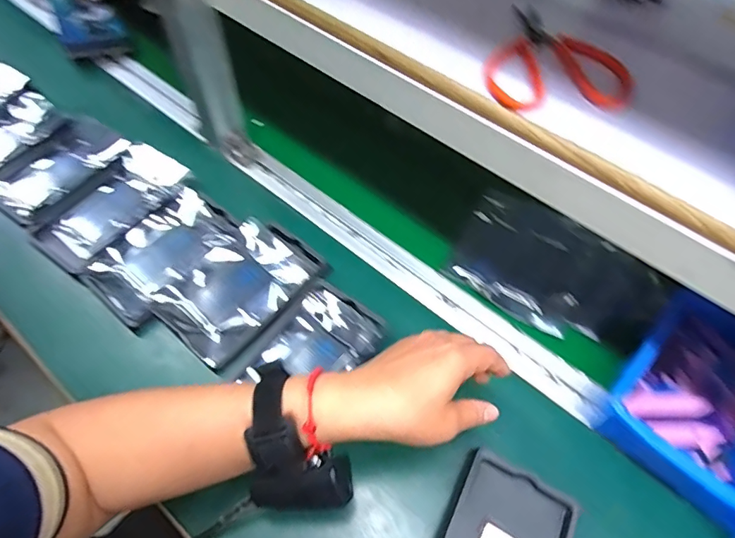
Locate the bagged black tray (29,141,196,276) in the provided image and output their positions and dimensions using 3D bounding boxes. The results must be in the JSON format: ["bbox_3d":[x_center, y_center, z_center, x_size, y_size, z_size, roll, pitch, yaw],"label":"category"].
[{"bbox_3d":[-0.294,-0.071,0.551,0.094,0.036,0.168,30,61,15],"label":"bagged black tray"}]

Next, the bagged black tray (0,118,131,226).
[{"bbox_3d":[-0.381,-0.126,0.577,0.099,0.025,0.154,37,63,18],"label":"bagged black tray"}]

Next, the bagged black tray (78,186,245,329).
[{"bbox_3d":[-0.222,-0.018,0.517,0.100,0.022,0.155,36,63,18],"label":"bagged black tray"}]

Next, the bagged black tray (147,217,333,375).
[{"bbox_3d":[-0.134,0.015,0.494,0.114,0.019,0.157,37,63,18],"label":"bagged black tray"}]

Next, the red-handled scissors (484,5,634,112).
[{"bbox_3d":[0.138,-0.159,0.353,0.100,0.010,0.115,3,58,-2],"label":"red-handled scissors"}]

